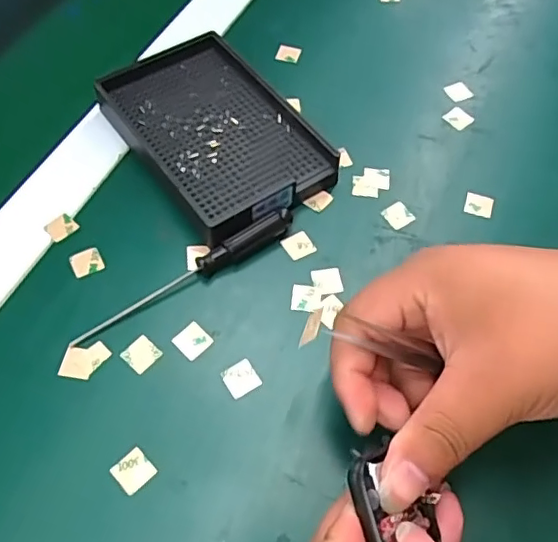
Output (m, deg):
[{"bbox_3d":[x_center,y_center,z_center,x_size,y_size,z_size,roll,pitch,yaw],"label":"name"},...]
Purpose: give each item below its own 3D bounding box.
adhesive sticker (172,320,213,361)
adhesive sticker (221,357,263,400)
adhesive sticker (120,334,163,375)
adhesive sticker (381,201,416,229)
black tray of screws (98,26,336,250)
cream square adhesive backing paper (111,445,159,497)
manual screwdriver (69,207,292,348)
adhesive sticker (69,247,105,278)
[{"bbox_3d":[-0.044,0.035,0.290,0.016,0.004,0.015,40,67,19],"label":"adhesive sticker"},{"bbox_3d":[-0.018,0.052,0.279,0.016,0.004,0.016,-29,63,-17],"label":"adhesive sticker"},{"bbox_3d":[-0.068,0.041,0.286,0.016,0.004,0.015,38,68,20],"label":"adhesive sticker"},{"bbox_3d":[0.069,-0.033,0.335,0.016,0.004,0.015,-31,71,-15],"label":"adhesive sticker"},{"bbox_3d":[-0.041,-0.085,0.351,0.090,0.025,0.138,-31,64,-19],"label":"black tray of screws"},{"bbox_3d":[-0.065,0.089,0.257,0.016,0.004,0.016,-39,68,-24],"label":"cream square adhesive backing paper"},{"bbox_3d":[-0.048,0.002,0.302,0.130,0.014,0.011,-31,64,-18],"label":"manual screwdriver"},{"bbox_3d":[-0.105,-0.005,0.313,0.016,0.004,0.017,-28,65,-19],"label":"adhesive sticker"}]

